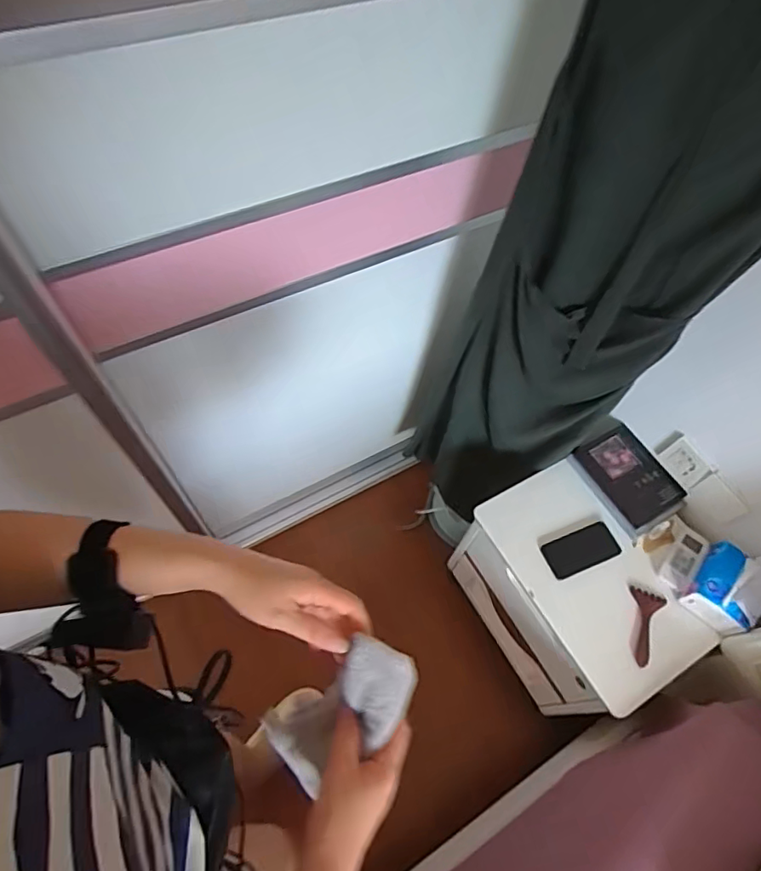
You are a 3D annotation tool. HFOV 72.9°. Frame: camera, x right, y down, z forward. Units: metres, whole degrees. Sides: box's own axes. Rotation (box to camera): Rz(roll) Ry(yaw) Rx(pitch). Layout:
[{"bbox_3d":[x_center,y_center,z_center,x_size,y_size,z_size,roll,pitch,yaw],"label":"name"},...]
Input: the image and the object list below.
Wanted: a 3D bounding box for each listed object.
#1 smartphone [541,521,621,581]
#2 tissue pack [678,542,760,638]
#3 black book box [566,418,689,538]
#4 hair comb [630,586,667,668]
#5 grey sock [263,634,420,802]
[{"bbox_3d":[0.402,0.230,1.032,0.146,0.006,0.075,-20,67,-8],"label":"smartphone"},{"bbox_3d":[0.645,0.279,0.944,0.137,0.098,0.111,-39,70,-22],"label":"tissue pack"},{"bbox_3d":[0.522,0.085,1.095,0.157,0.028,0.231,-28,66,-18],"label":"black book box"},{"bbox_3d":[0.491,0.359,0.961,0.062,0.010,0.139,21,62,8],"label":"hair comb"},{"bbox_3d":[-0.039,0.249,0.453,0.163,0.061,0.071,-44,66,18],"label":"grey sock"}]

